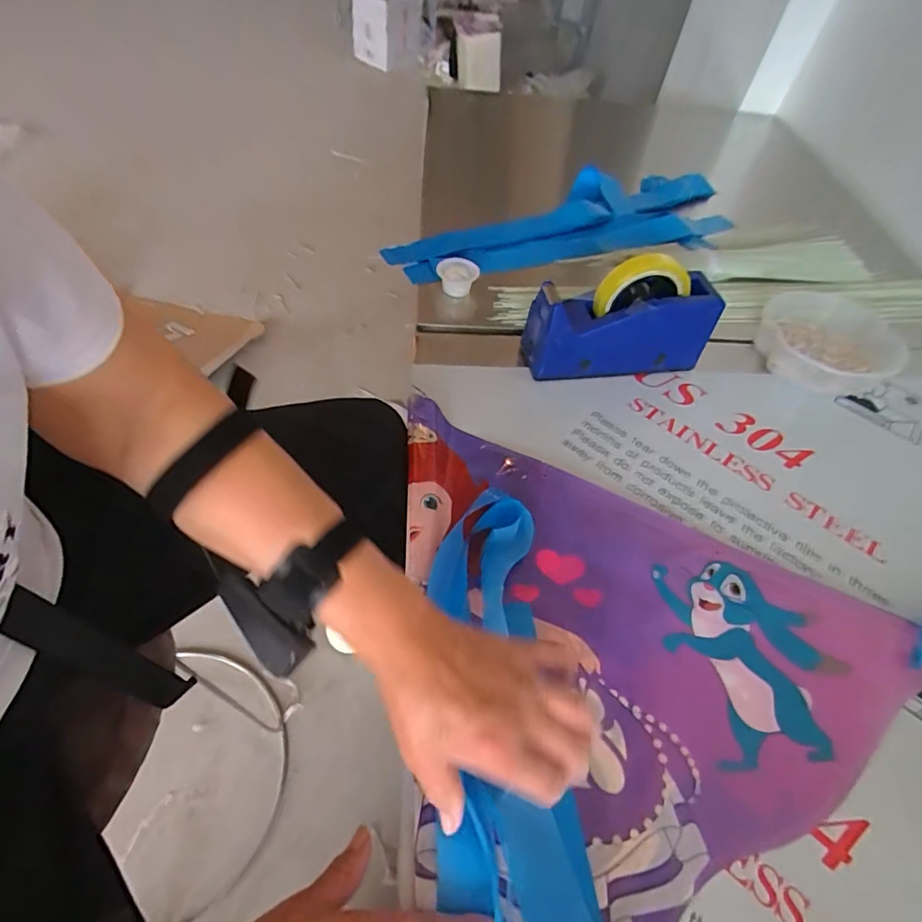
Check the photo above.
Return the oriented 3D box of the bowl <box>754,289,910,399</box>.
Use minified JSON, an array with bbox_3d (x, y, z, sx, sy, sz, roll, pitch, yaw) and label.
[{"bbox_3d":[0.459,-0.142,0.623,0.158,0.047,0.139,6,54,0],"label":"bowl"}]

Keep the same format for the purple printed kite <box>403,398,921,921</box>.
[{"bbox_3d":[0.166,0.161,0.390,0.411,0.034,0.470,0,54,-4],"label":"purple printed kite"}]

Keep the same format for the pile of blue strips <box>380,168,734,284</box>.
[{"bbox_3d":[0.171,-0.376,0.799,0.591,0.031,0.221,-18,57,-16],"label":"pile of blue strips"}]

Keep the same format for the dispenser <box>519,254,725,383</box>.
[{"bbox_3d":[0.180,-0.162,0.569,0.207,0.124,0.067,-4,55,-7],"label":"dispenser"}]

